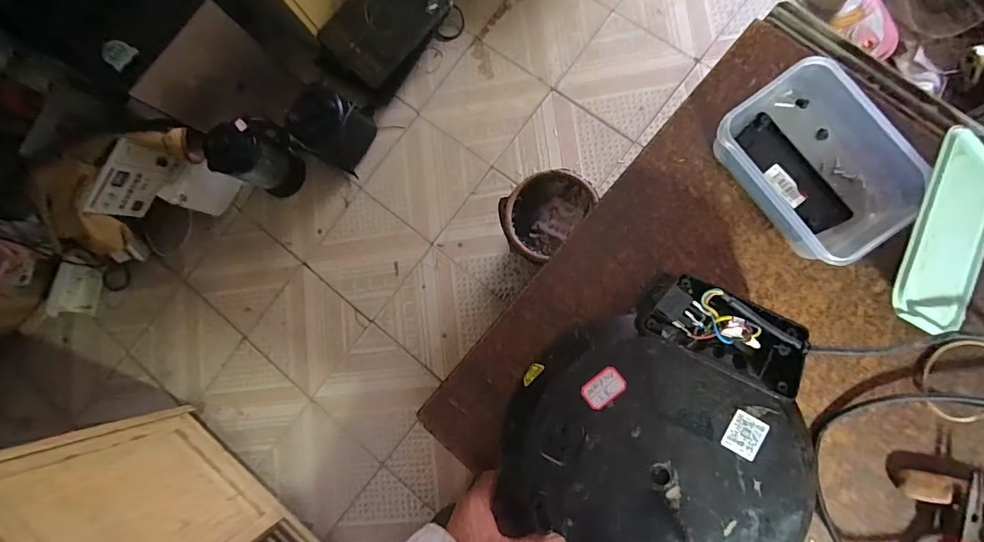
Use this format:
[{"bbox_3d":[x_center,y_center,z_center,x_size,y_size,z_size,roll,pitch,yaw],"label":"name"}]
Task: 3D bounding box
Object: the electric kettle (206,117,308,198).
[{"bbox_3d":[-0.627,-0.315,1.234,0.126,0.267,0.172,20,87,10],"label":"electric kettle"}]

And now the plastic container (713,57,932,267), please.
[{"bbox_3d":[0.326,-0.109,0.451,0.136,0.067,0.185,-35,83,4],"label":"plastic container"}]

